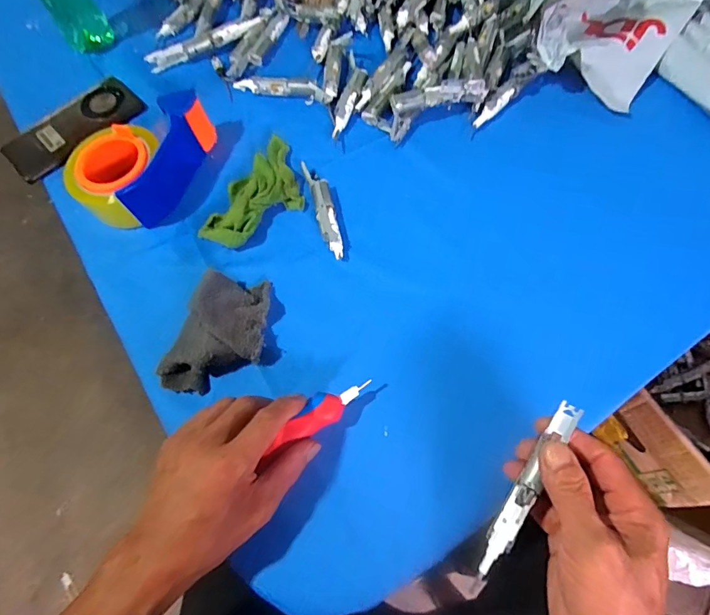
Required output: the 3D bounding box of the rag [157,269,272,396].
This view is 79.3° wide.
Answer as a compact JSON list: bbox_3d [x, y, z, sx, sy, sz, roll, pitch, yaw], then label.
[{"bbox_3d":[-0.123,0.024,0.402,0.080,0.036,0.126,21,70,11],"label":"rag"}]

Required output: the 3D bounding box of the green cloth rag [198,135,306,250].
[{"bbox_3d":[-0.106,-0.122,0.463,0.079,0.023,0.139,39,74,17],"label":"green cloth rag"}]

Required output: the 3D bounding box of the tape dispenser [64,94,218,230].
[{"bbox_3d":[-0.238,-0.167,0.474,0.099,0.057,0.155,21,70,11],"label":"tape dispenser"}]

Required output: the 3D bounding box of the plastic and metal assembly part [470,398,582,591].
[{"bbox_3d":[0.118,0.134,0.300,0.017,0.017,0.147,29,87,13],"label":"plastic and metal assembly part"}]

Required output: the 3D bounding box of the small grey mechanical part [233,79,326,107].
[{"bbox_3d":[-0.093,-0.270,0.527,0.118,0.012,0.021,11,68,7],"label":"small grey mechanical part"}]

